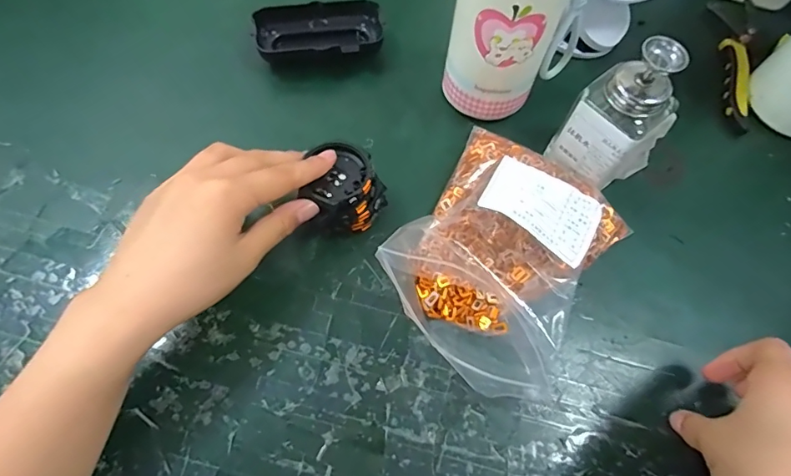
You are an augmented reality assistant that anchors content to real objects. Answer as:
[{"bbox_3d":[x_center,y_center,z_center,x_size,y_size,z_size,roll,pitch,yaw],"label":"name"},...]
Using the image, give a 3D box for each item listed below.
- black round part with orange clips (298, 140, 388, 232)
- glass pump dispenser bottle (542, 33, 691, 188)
[{"bbox_3d":[-0.038,-0.034,0.328,0.051,0.040,0.051,1,66,-2],"label":"black round part with orange clips"},{"bbox_3d":[0.159,-0.082,0.329,0.052,0.120,0.057,-37,73,-17],"label":"glass pump dispenser bottle"}]

